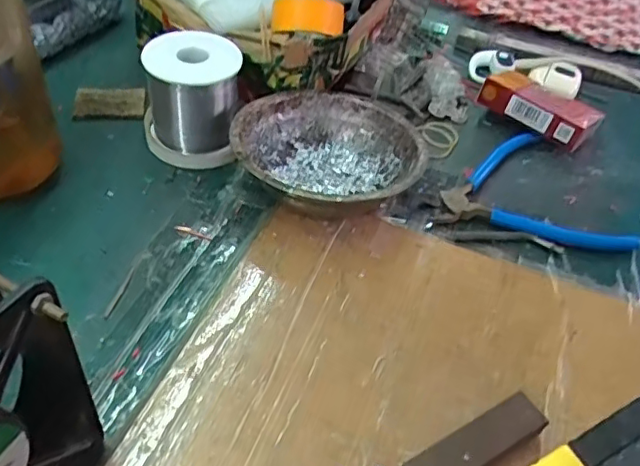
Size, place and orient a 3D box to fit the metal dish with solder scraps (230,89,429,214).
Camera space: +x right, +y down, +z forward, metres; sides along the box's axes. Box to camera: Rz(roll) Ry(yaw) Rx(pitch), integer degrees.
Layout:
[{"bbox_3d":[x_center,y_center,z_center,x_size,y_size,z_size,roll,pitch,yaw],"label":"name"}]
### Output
[{"bbox_3d":[0.004,-0.050,0.398,0.122,0.043,0.120,4,45,-4],"label":"metal dish with solder scraps"}]

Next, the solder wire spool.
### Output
[{"bbox_3d":[-0.090,-0.093,0.410,0.065,0.070,0.062,4,45,-4],"label":"solder wire spool"}]

